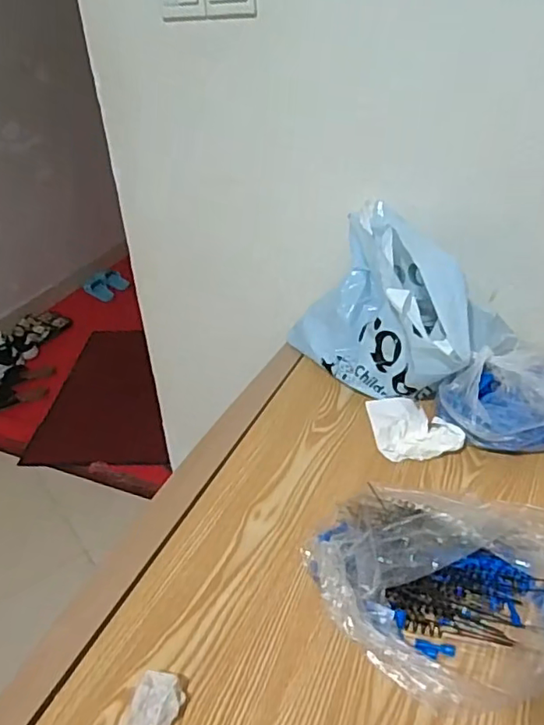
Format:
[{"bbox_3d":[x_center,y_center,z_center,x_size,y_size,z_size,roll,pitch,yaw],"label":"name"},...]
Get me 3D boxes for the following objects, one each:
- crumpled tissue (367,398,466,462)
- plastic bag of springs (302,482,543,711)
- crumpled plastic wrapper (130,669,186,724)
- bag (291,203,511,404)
[{"bbox_3d":[0.193,0.090,0.782,0.115,0.051,0.082,-5,35,-2],"label":"crumpled tissue"},{"bbox_3d":[0.168,0.212,0.587,0.257,0.072,0.226,15,39,24],"label":"plastic bag of springs"},{"bbox_3d":[-0.103,0.305,0.512,0.041,0.028,0.050,8,37,16],"label":"crumpled plastic wrapper"},{"bbox_3d":[0.192,-0.083,0.885,0.212,0.211,0.337,-29,43,-32],"label":"bag"}]

